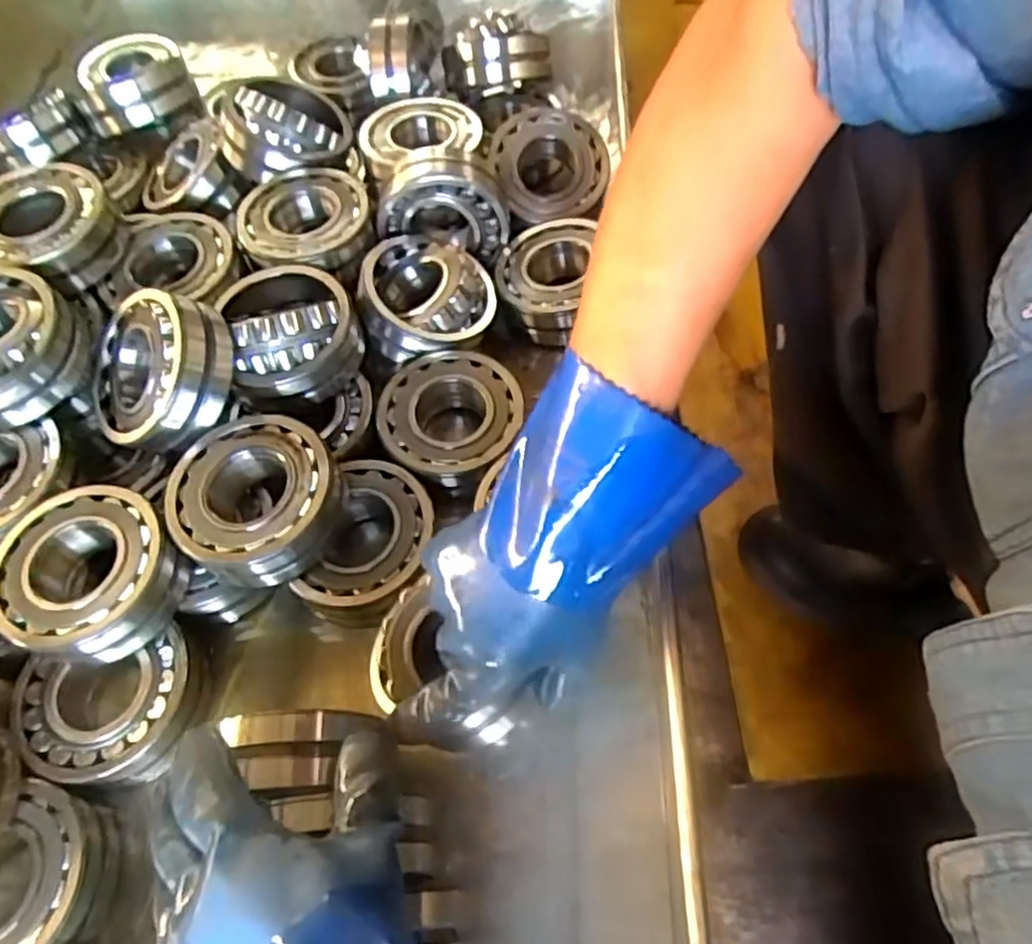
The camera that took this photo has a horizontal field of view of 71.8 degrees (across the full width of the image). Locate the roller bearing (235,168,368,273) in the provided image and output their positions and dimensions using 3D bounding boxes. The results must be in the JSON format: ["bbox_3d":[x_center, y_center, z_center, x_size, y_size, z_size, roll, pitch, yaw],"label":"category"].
[{"bbox_3d":[-0.189,-0.224,0.635,0.112,0.028,0.123,-2,60,3],"label":"roller bearing"}]

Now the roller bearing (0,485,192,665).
[{"bbox_3d":[-0.292,0.070,0.488,0.109,0.050,0.112,-2,60,3],"label":"roller bearing"}]

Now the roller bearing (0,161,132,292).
[{"bbox_3d":[-0.395,-0.205,0.600,0.117,0.046,0.113,-2,60,3],"label":"roller bearing"}]

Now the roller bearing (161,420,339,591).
[{"bbox_3d":[-0.185,0.017,0.511,0.114,0.043,0.116,-2,60,3],"label":"roller bearing"}]

